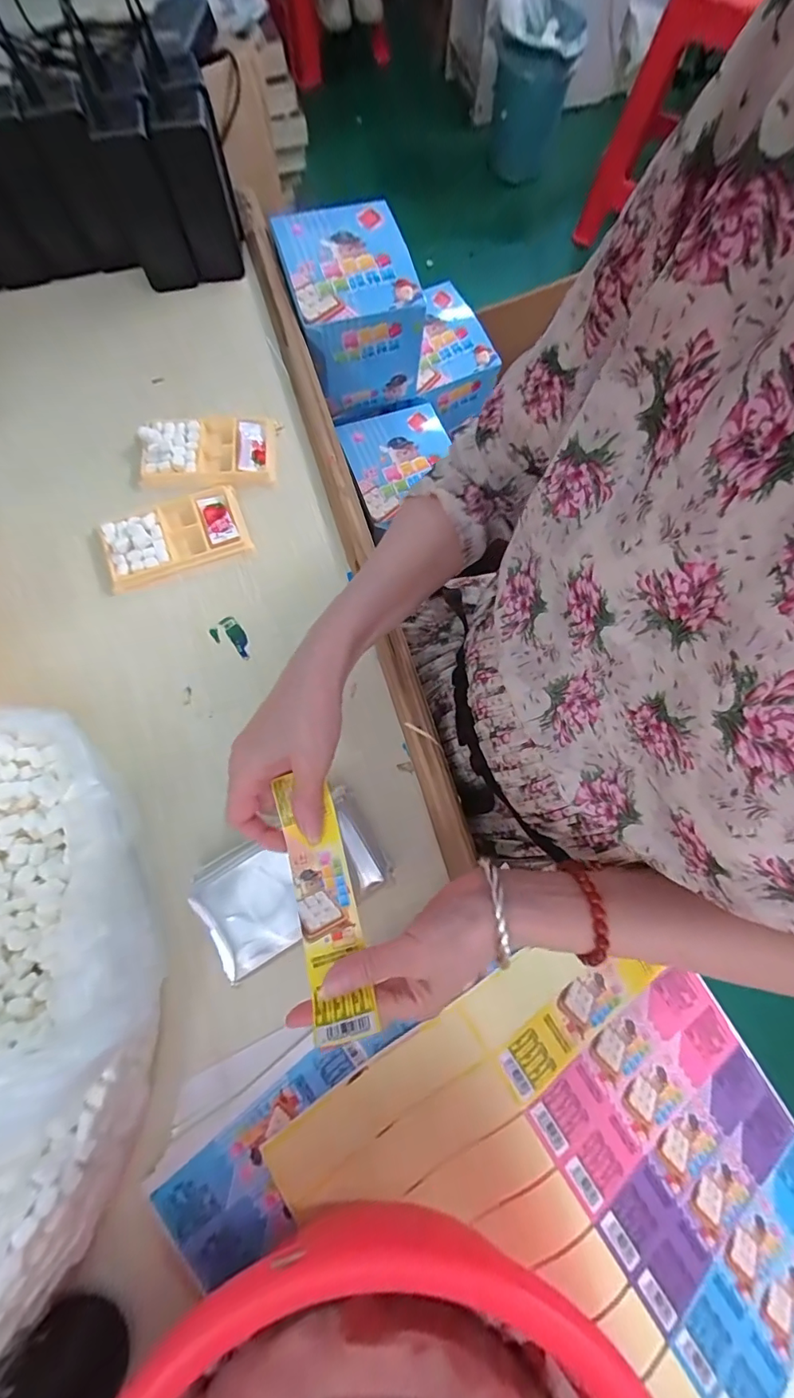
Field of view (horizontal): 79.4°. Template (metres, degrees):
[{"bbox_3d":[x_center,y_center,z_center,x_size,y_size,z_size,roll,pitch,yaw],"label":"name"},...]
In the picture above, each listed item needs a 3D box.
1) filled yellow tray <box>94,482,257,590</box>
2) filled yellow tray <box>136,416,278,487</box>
[{"bbox_3d":[-0.218,-0.158,0.468,0.137,0.021,0.073,-23,76,-8],"label":"filled yellow tray"},{"bbox_3d":[-0.193,-0.255,0.490,0.137,0.015,0.071,-9,75,-4],"label":"filled yellow tray"}]

